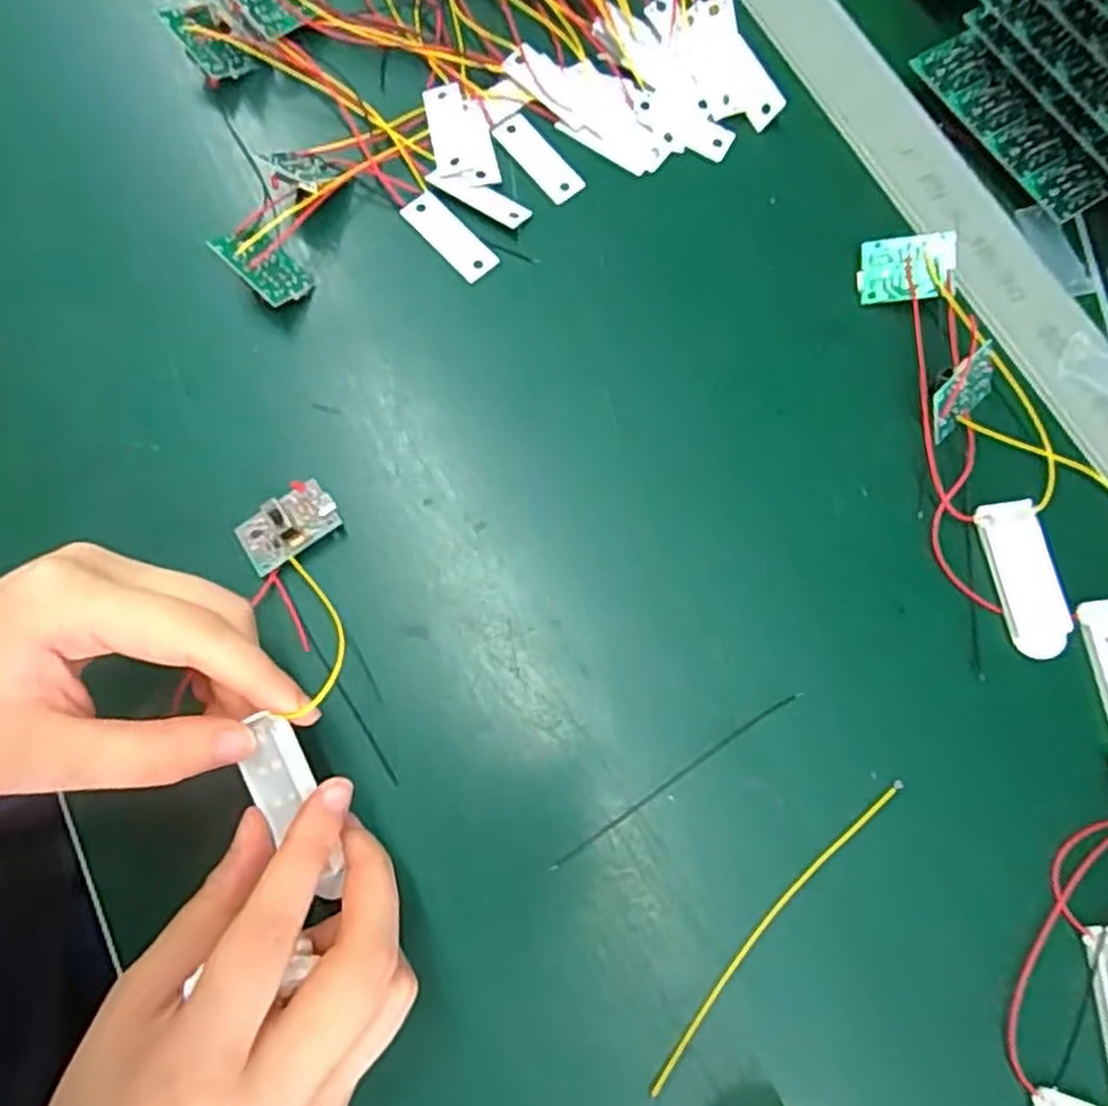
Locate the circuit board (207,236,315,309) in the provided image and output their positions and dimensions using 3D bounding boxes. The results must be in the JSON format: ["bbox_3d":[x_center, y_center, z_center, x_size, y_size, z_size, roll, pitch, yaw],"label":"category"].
[{"bbox_3d":[-0.117,-0.116,0.315,0.035,0.004,0.022,44,56,-15],"label":"circuit board"}]

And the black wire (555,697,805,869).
[{"bbox_3d":[0.044,0.078,0.274,0.106,0.004,0.004,-32,77,-8],"label":"black wire"}]

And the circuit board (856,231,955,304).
[{"bbox_3d":[0.143,-0.116,0.318,0.035,0.004,0.026,1,92,23],"label":"circuit board"}]

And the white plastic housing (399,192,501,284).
[{"bbox_3d":[-0.045,-0.135,0.333,0.016,0.005,0.046,-42,78,-10],"label":"white plastic housing"}]

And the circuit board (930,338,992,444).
[{"bbox_3d":[0.159,-0.062,0.303,0.035,0.025,0.004,-44,44,-10],"label":"circuit board"}]

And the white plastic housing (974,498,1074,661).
[{"bbox_3d":[0.175,0.009,0.289,0.023,0.004,0.058,-7,74,-2],"label":"white plastic housing"}]

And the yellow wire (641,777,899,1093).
[{"bbox_3d":[0.074,0.124,0.259,0.008,0.004,0.128,42,79,11],"label":"yellow wire"}]

